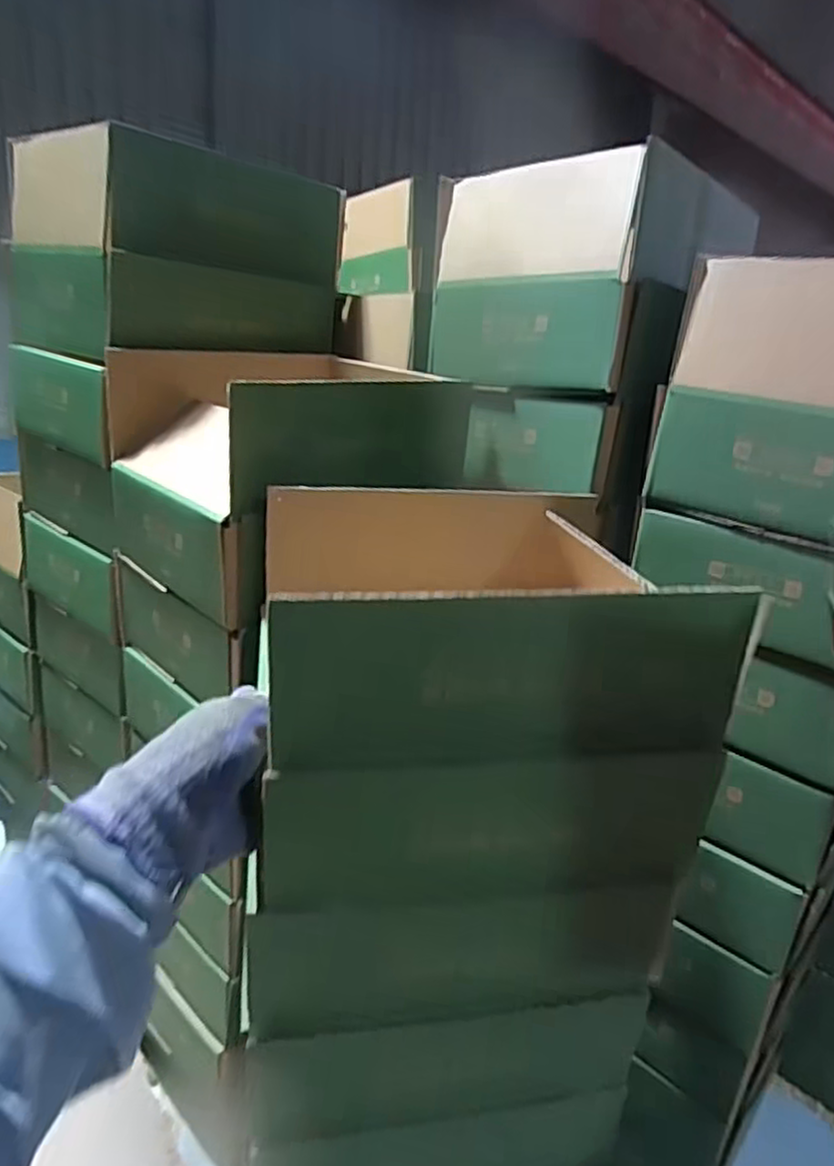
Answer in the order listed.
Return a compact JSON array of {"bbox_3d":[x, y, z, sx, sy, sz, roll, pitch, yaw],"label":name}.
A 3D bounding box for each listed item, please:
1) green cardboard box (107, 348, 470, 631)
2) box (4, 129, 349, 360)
[{"bbox_3d":[-0.110,-0.102,0.611,0.209,0.175,0.238,20,23,41],"label":"green cardboard box"},{"bbox_3d":[-0.233,-0.317,0.699,0.195,0.173,0.265,17,21,36],"label":"box"}]

